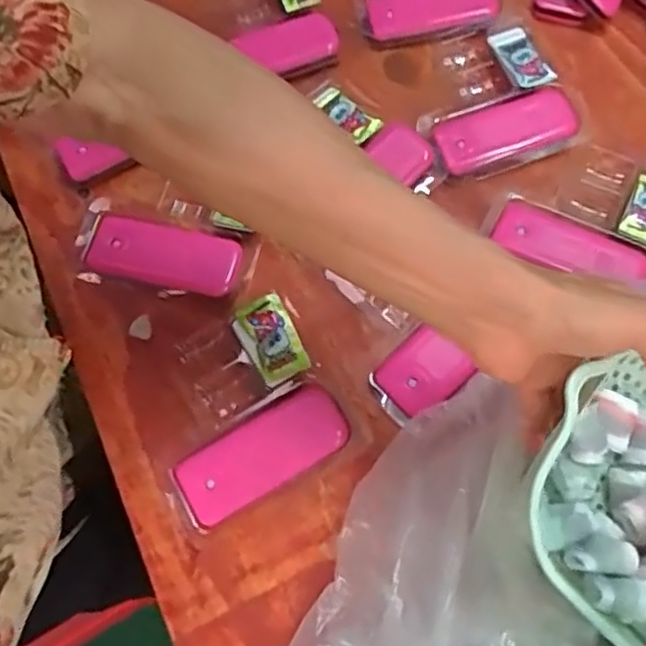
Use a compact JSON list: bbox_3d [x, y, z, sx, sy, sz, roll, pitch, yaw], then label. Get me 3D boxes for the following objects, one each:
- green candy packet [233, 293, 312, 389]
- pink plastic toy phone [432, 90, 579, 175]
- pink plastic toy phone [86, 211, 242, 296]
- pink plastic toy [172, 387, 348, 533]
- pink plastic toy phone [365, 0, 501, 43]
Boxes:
[{"bbox_3d":[-0.033,0.011,0.437,0.033,0.005,0.055,-31,78,5],"label":"green candy packet"},{"bbox_3d":[0.136,-0.142,0.507,0.104,0.016,0.042,-18,69,-7],"label":"pink plastic toy phone"},{"bbox_3d":[-0.108,-0.045,0.470,0.101,0.016,0.043,13,69,5],"label":"pink plastic toy phone"},{"bbox_3d":[-0.037,0.081,0.422,0.106,0.017,0.045,-31,71,-11],"label":"pink plastic toy"},{"bbox_3d":[0.089,-0.253,0.547,0.104,0.015,0.046,-13,69,-5],"label":"pink plastic toy phone"}]

